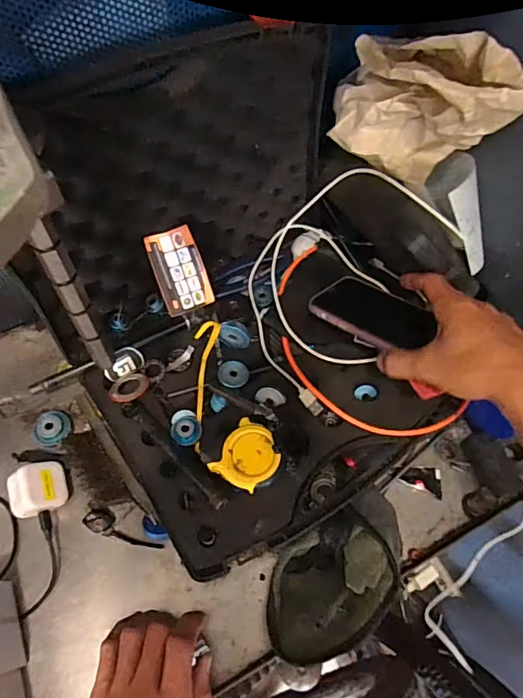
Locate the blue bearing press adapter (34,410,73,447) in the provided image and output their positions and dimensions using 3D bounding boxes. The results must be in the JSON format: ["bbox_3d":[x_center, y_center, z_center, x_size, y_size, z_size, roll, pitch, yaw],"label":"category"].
[{"bbox_3d":[-0.218,0.083,0.501,0.033,0.019,0.038,16,64,5],"label":"blue bearing press adapter"}]

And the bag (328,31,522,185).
[{"bbox_3d":[0.142,-0.217,0.431,0.157,0.122,0.072,36,67,14],"label":"bag"}]

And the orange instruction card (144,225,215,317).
[{"bbox_3d":[-0.085,-0.081,0.505,0.051,0.089,0.006,-20,31,-10],"label":"orange instruction card"}]

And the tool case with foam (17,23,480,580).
[{"bbox_3d":[0.004,-0.037,0.427,0.334,0.284,0.335,-29,69,-16],"label":"tool case with foam"}]

